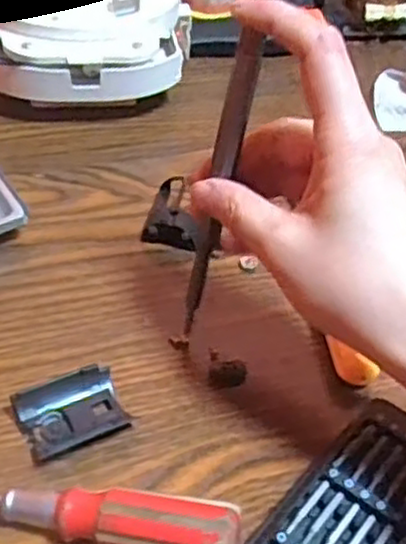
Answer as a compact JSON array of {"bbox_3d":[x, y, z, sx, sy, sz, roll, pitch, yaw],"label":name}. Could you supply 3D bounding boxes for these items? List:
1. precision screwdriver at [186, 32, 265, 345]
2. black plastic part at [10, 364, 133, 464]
[{"bbox_3d":[0.006,-0.032,0.314,0.010,0.130,0.006,19,29,12],"label":"precision screwdriver"},{"bbox_3d":[-0.054,0.057,0.311,0.042,0.009,0.030,-18,49,-25],"label":"black plastic part"}]

